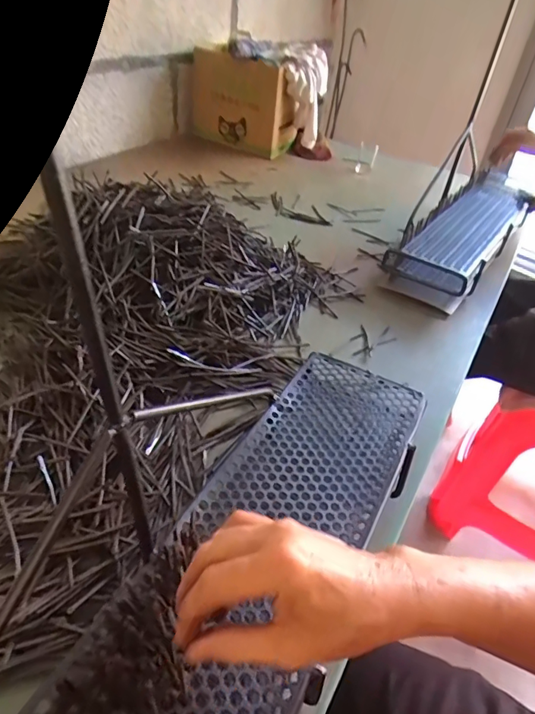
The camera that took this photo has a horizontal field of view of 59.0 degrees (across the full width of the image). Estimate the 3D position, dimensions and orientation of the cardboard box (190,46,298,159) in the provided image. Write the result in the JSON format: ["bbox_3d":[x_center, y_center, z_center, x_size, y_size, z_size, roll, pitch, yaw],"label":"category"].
[{"bbox_3d":[-0.064,-0.763,1.422,0.294,0.247,0.147,23,42,20],"label":"cardboard box"}]

